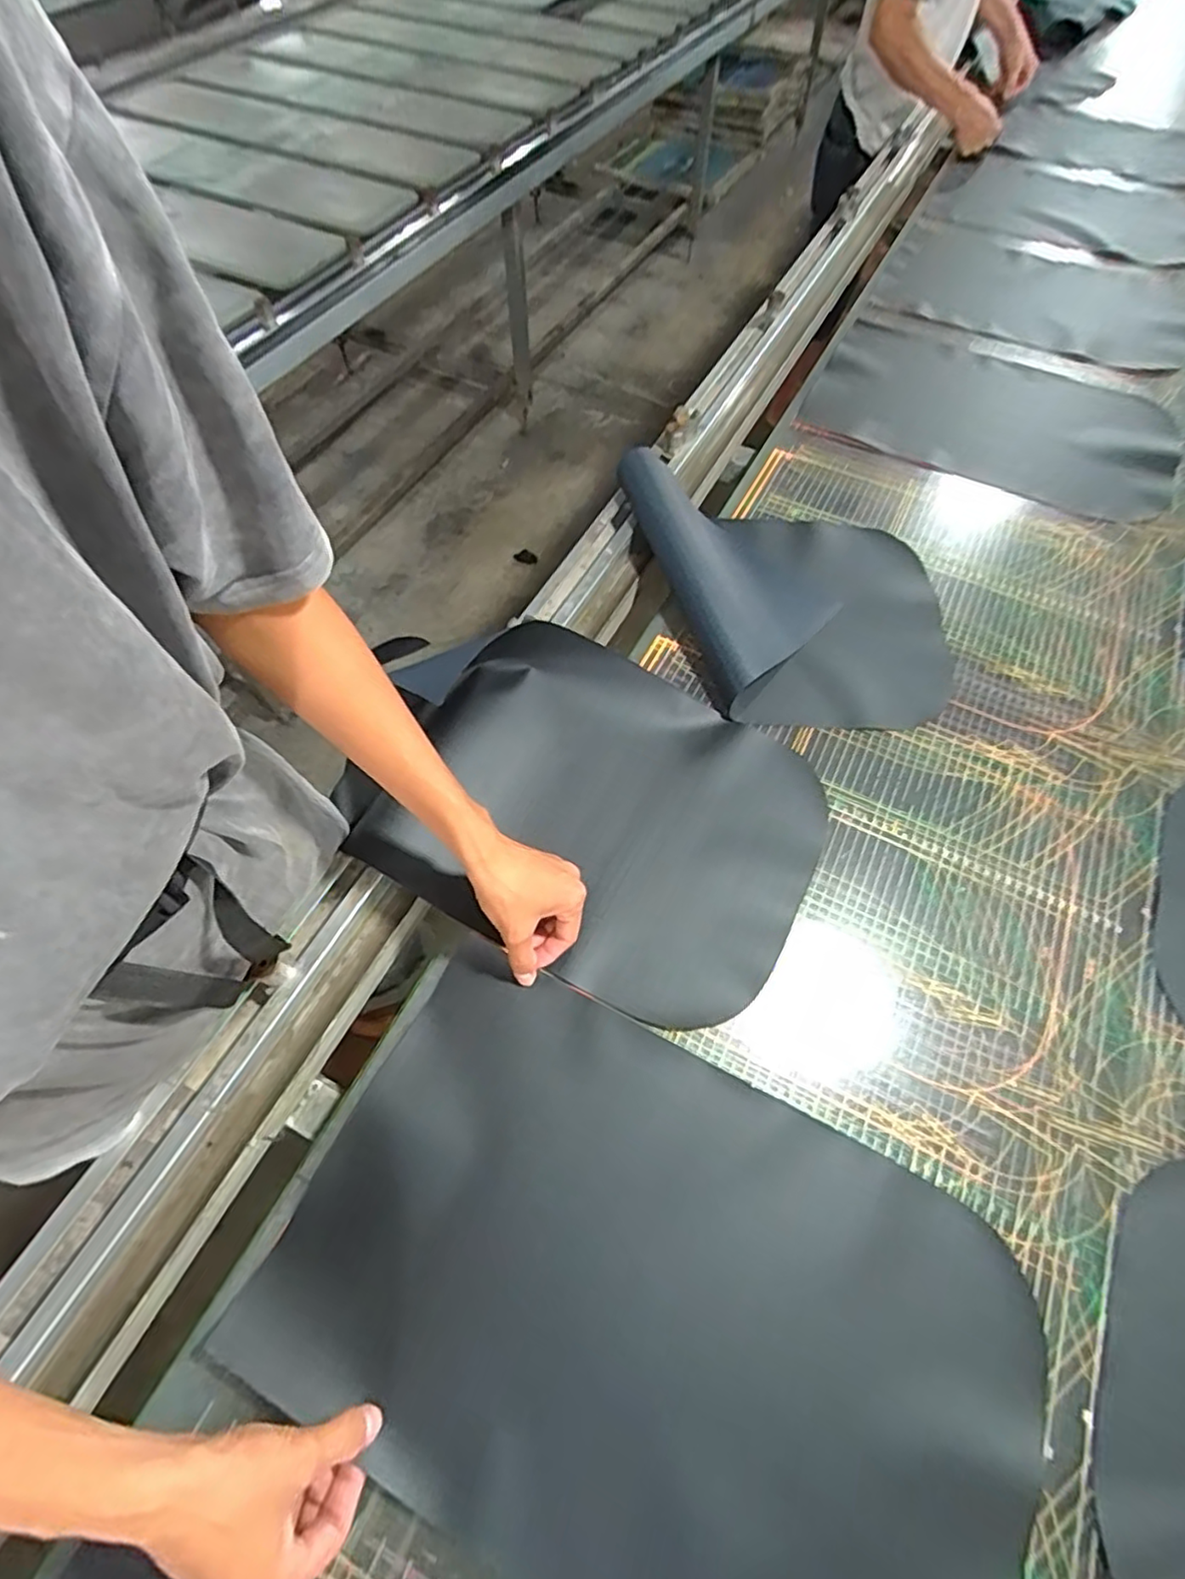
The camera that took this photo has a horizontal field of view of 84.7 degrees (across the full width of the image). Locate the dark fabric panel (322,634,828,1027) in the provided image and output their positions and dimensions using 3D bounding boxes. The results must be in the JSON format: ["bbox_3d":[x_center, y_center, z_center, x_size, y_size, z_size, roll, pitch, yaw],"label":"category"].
[{"bbox_3d":[0.004,0.010,0.617,0.409,0.061,0.309,26,63,12],"label":"dark fabric panel"}]

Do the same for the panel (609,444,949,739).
[{"bbox_3d":[0.260,-0.260,0.781,0.337,0.064,0.416,-16,63,-12],"label":"panel"}]

